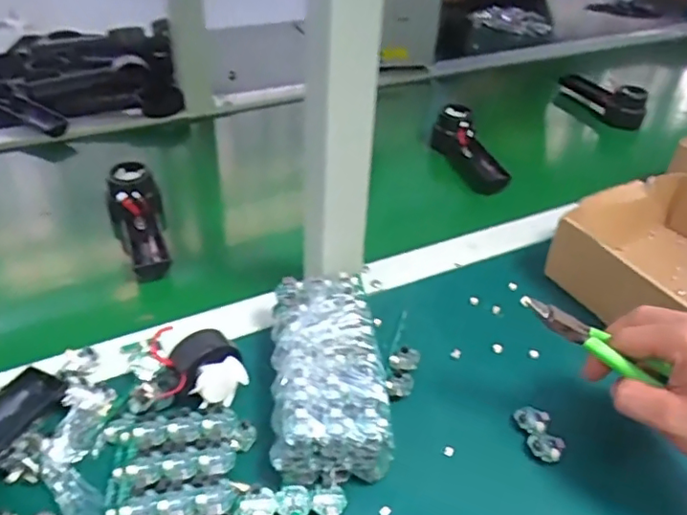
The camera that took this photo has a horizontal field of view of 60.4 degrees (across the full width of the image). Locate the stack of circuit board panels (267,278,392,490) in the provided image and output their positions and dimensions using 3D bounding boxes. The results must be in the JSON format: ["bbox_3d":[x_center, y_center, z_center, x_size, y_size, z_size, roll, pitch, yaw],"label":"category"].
[{"bbox_3d":[-0.014,0.087,0.465,0.083,0.046,0.169,-1,39,-6],"label":"stack of circuit board panels"}]

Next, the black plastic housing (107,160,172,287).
[{"bbox_3d":[-0.212,-0.043,0.616,0.053,0.049,0.157,-11,42,-23],"label":"black plastic housing"}]

